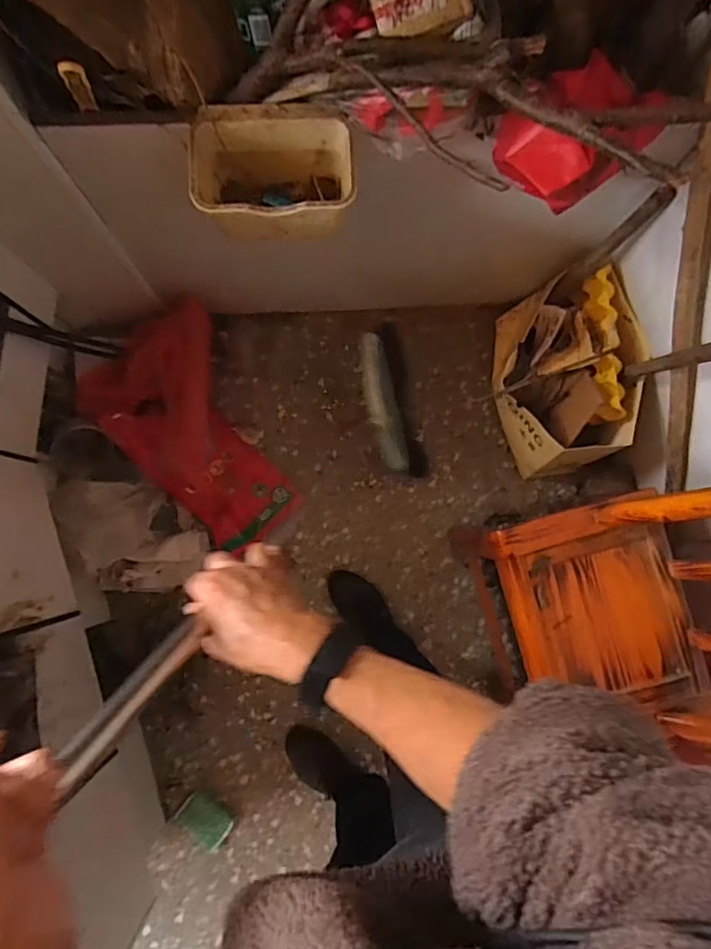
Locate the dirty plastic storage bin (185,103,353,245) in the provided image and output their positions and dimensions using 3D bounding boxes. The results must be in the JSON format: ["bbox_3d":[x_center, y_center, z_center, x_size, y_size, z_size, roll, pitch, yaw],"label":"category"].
[{"bbox_3d":[-0.110,-0.385,0.742,0.211,0.120,0.129,-3,84,-2],"label":"dirty plastic storage bin"}]

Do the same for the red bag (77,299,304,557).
[{"bbox_3d":[-0.334,-0.068,1.149,0.317,0.220,0.473,-30,86,-4],"label":"red bag"}]

